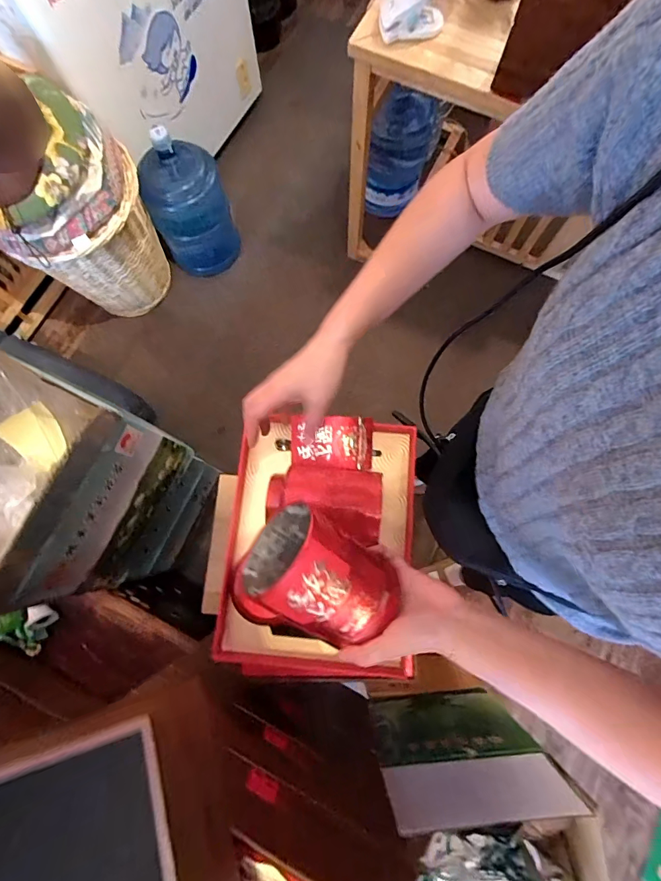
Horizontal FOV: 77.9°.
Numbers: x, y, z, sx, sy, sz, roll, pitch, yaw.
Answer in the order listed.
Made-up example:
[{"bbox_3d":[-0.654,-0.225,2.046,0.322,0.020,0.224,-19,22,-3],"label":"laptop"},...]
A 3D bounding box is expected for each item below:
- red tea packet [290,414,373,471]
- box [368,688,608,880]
[{"bbox_3d":[0.000,0.004,0.561,0.112,0.035,0.070,2,77,0],"label":"red tea packet"},{"bbox_3d":[0.236,0.650,0.653,0.276,0.314,0.309,-6,77,-1],"label":"box"}]

